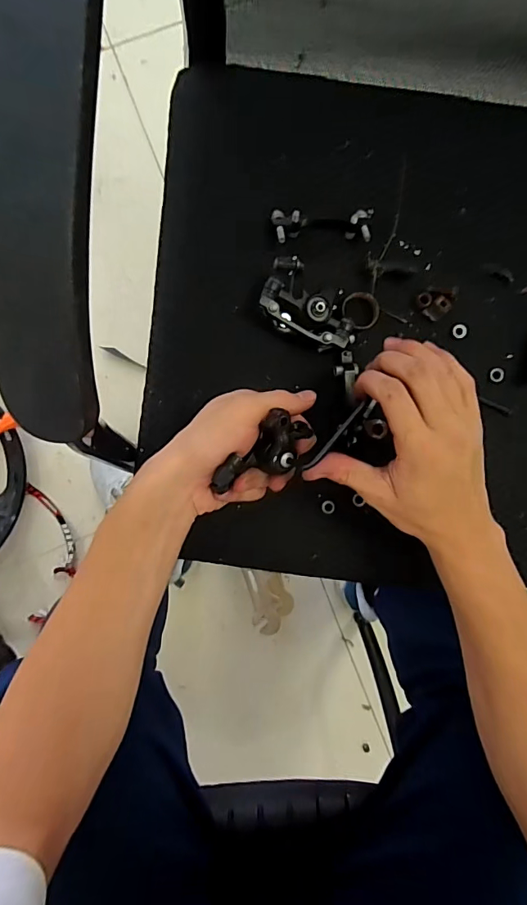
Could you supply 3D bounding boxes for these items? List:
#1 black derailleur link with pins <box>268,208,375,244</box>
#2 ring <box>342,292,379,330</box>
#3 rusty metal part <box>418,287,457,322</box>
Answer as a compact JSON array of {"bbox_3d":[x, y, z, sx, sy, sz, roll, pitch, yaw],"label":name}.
[{"bbox_3d":[0.052,-0.195,0.394,0.089,0.023,0.032,-4,93,-2],"label":"black derailleur link with pins"},{"bbox_3d":[0.085,-0.124,0.399,0.033,0.012,0.033,0,95,-2],"label":"ring"},{"bbox_3d":[0.155,-0.136,0.405,0.034,0.008,0.027,-39,93,0],"label":"rusty metal part"}]

